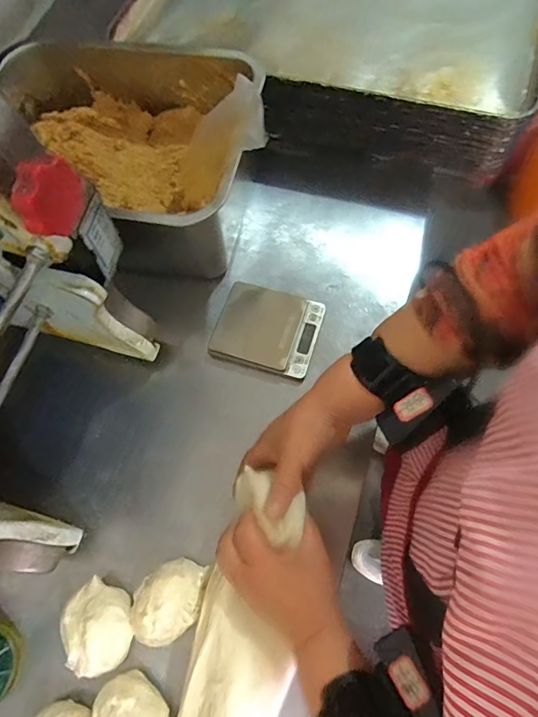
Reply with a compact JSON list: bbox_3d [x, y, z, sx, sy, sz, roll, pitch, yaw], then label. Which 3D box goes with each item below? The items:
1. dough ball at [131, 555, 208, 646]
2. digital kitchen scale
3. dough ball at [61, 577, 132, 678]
[{"bbox_3d":[-0.100,0.243,0.430,0.083,0.046,0.060,-30,68,-12],"label":"dough ball"},{"bbox_3d":[-0.002,-0.039,0.536,0.124,0.020,0.104,17,67,8],"label":"digital kitchen scale"},{"bbox_3d":[-0.169,0.266,0.428,0.064,0.040,0.078,-7,65,-3],"label":"dough ball"}]

